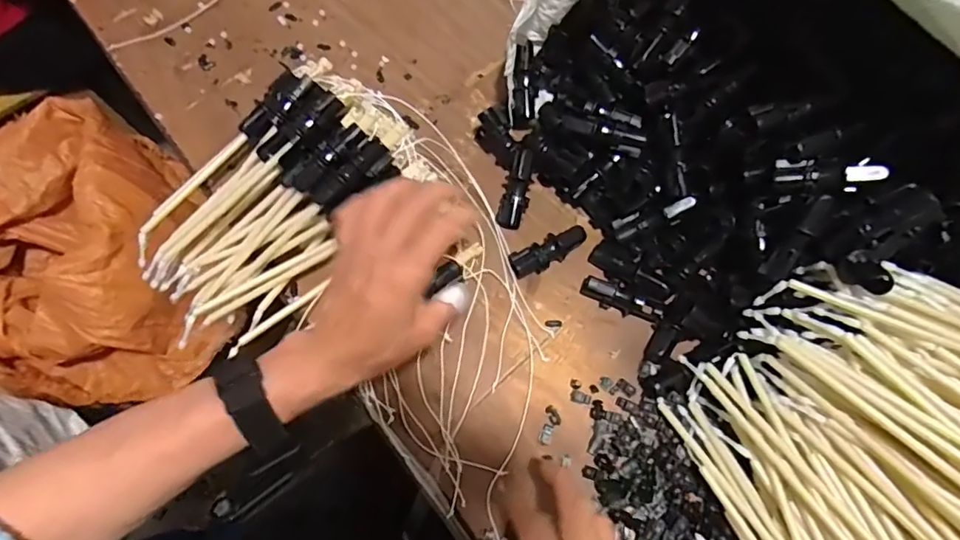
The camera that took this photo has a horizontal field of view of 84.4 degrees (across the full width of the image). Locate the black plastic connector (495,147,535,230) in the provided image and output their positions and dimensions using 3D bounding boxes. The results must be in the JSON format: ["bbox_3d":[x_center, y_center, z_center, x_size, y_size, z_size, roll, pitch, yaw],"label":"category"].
[{"bbox_3d":[0.032,-0.070,0.462,0.023,0.022,0.069,14,93,3],"label":"black plastic connector"}]

